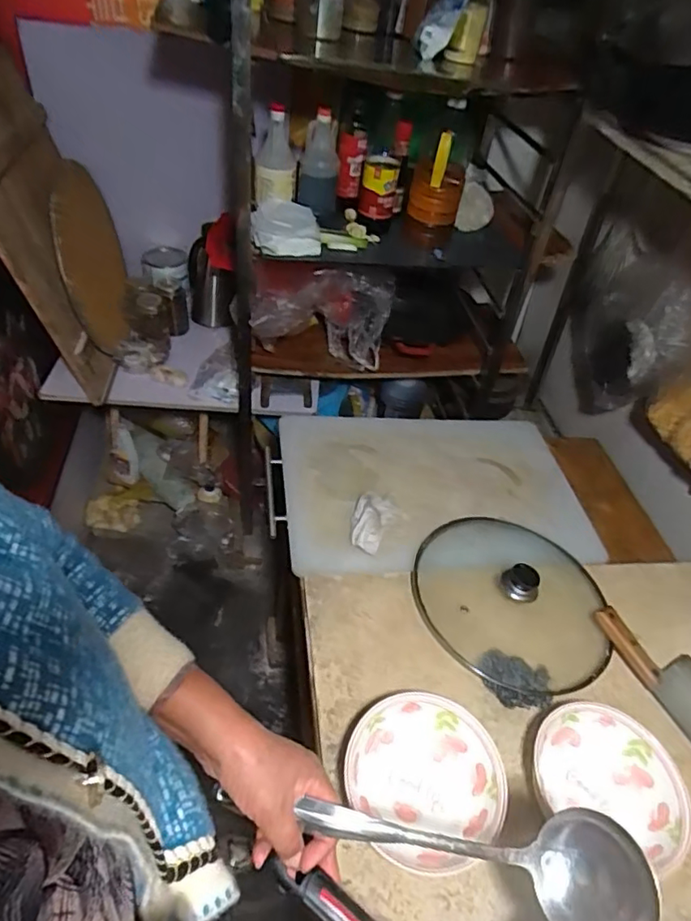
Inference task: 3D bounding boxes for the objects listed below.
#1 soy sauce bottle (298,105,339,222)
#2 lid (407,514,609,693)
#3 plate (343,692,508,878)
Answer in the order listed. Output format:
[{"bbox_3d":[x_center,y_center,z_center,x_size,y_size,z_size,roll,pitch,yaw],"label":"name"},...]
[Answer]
[{"bbox_3d":[-0.054,-0.613,1.166,0.086,0.184,0.073,-13,48,-17],"label":"soy sauce bottle"},{"bbox_3d":[0.257,0.185,0.827,0.283,0.059,0.284,3,45,-3],"label":"lid"},{"bbox_3d":[0.087,0.360,0.631,0.172,0.058,0.163,3,45,-3],"label":"plate"}]

